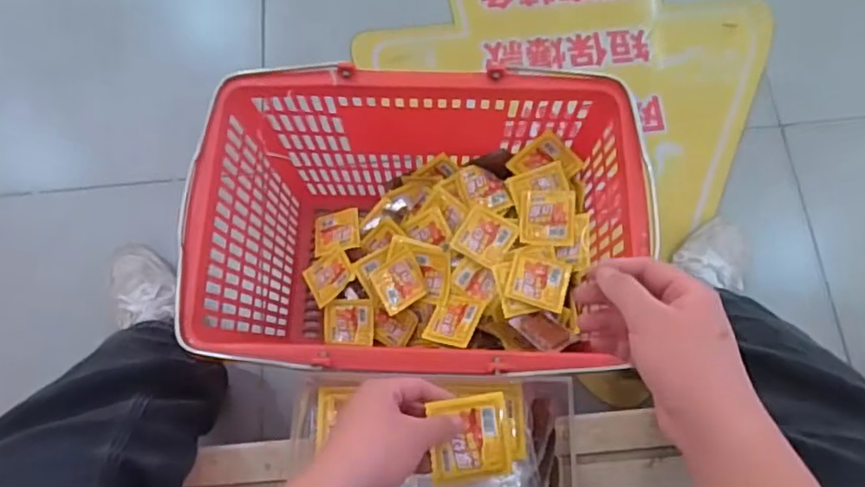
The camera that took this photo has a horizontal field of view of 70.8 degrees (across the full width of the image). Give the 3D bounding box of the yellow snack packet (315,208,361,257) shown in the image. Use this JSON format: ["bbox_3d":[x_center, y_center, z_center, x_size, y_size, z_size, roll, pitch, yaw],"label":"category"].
[{"bbox_3d":[-0.139,-0.015,0.886,0.072,0.013,0.072,-15,52,7],"label":"yellow snack packet"}]

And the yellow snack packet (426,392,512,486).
[{"bbox_3d":[0.032,0.160,0.500,0.071,0.007,0.064,-3,77,-22],"label":"yellow snack packet"}]

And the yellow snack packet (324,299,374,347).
[{"bbox_3d":[-0.115,0.109,0.839,0.068,0.007,0.062,2,88,3],"label":"yellow snack packet"}]

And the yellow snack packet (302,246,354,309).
[{"bbox_3d":[-0.144,0.045,0.851,0.071,0.010,0.066,-35,59,4],"label":"yellow snack packet"}]

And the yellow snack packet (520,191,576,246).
[{"bbox_3d":[0.145,-0.033,0.764,0.066,0.016,0.068,3,73,2],"label":"yellow snack packet"}]

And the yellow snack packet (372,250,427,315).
[{"bbox_3d":[-0.043,0.052,0.806,0.066,0.012,0.065,-31,72,11],"label":"yellow snack packet"}]

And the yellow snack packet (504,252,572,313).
[{"bbox_3d":[0.129,0.046,0.739,0.070,0.014,0.062,18,74,7],"label":"yellow snack packet"}]

